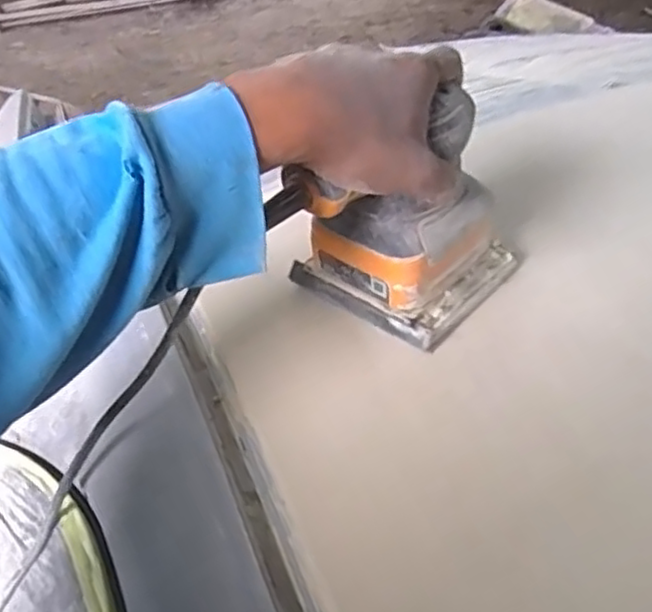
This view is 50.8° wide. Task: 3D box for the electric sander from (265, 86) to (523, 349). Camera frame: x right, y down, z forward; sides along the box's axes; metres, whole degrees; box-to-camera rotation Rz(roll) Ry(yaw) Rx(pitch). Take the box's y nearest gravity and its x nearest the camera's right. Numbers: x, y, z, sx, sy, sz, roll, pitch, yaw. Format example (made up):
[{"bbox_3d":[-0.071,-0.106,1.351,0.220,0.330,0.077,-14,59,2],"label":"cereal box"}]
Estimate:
[{"bbox_3d":[0.050,-0.062,0.410,0.116,0.120,0.099,28,53,23],"label":"electric sander"}]

